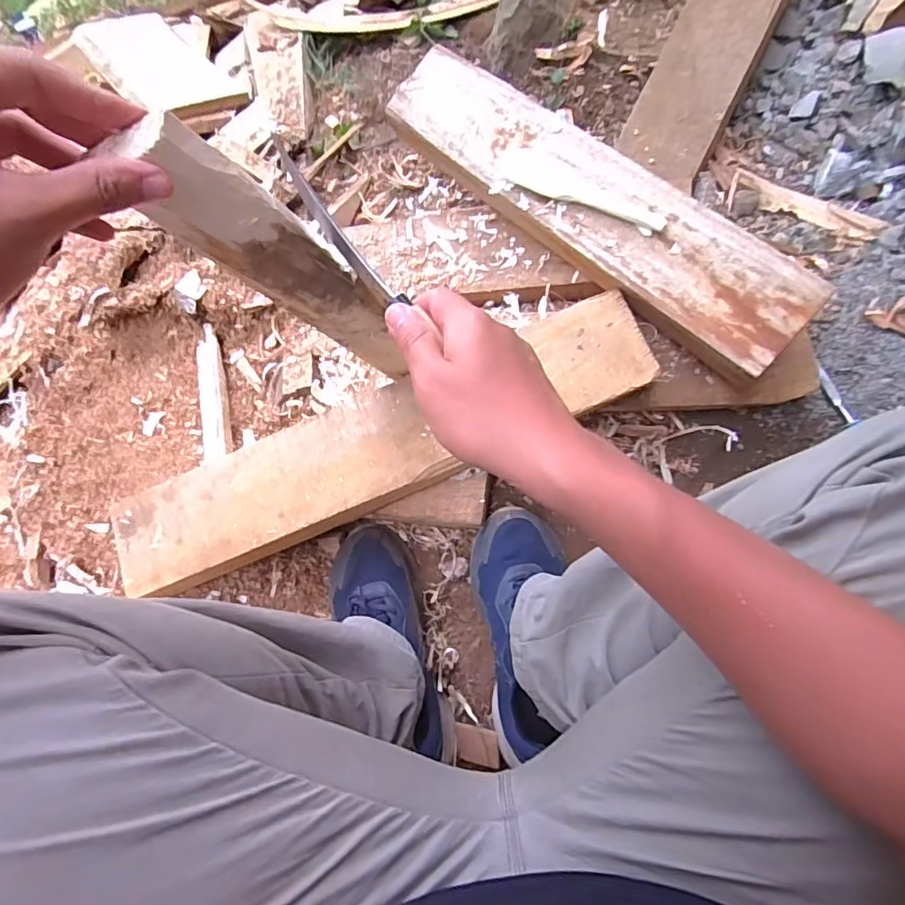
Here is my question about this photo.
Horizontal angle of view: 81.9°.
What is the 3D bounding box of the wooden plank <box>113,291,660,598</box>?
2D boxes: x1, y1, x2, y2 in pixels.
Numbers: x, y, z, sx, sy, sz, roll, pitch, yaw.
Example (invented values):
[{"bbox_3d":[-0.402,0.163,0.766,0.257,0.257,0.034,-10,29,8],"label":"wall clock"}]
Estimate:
[{"bbox_3d":[-0.090,0.000,0.603,0.646,0.039,0.129,-23,75,5],"label":"wooden plank"}]

